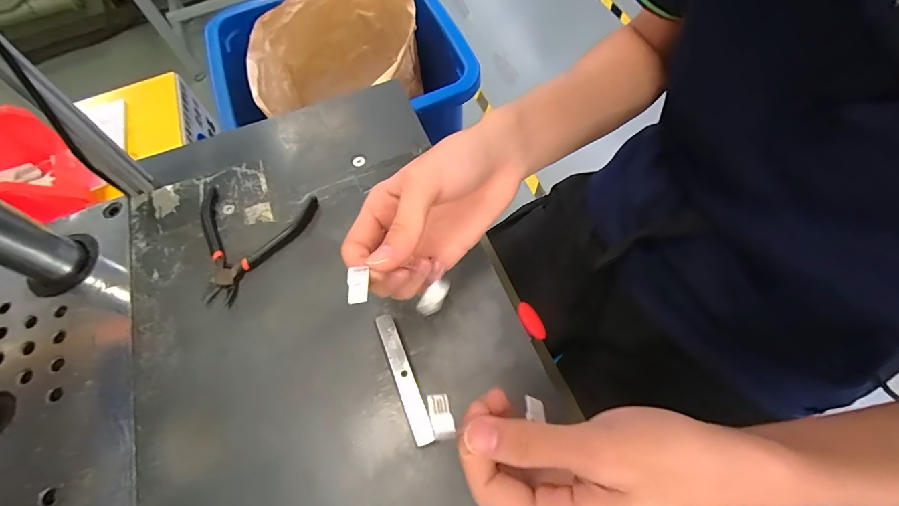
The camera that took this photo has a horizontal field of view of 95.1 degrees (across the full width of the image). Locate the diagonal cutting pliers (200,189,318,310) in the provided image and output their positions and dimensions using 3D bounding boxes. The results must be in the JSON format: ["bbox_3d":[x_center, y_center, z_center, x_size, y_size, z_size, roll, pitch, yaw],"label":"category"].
[{"bbox_3d":[-0.194,-0.019,0.370,0.102,0.010,0.120,26,67,16],"label":"diagonal cutting pliers"}]

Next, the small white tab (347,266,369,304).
[{"bbox_3d":[-0.051,0.018,0.226,0.011,0.004,0.018,-4,92,-23],"label":"small white tab"}]

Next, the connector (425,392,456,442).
[{"bbox_3d":[-0.004,0.079,0.198,0.010,0.005,0.021,-15,62,-5],"label":"connector"}]

